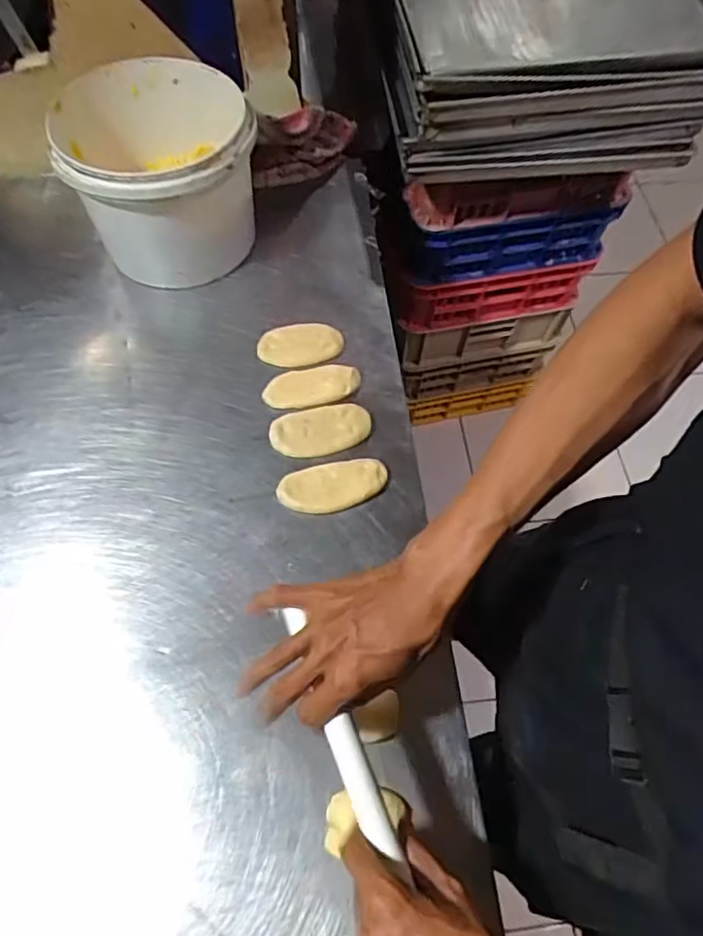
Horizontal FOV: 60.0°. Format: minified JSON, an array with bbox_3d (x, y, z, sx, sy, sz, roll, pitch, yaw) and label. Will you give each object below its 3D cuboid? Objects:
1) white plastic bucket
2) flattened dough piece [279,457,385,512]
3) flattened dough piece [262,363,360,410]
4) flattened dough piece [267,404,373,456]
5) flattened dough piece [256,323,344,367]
[{"bbox_3d":[-0.219,-0.339,0.729,0.207,0.171,0.200,1,63,-1],"label":"white plastic bucket"},{"bbox_3d":[-0.019,0.018,0.651,0.116,0.013,0.052,-10,64,-7],"label":"flattened dough piece"},{"bbox_3d":[-0.046,-0.096,0.703,0.110,0.016,0.043,-11,64,-7],"label":"flattened dough piece"},{"bbox_3d":[-0.034,-0.043,0.675,0.109,0.019,0.049,-13,64,-8],"label":"flattened dough piece"},{"bbox_3d":[-0.061,-0.149,0.731,0.100,0.018,0.053,-6,64,-5],"label":"flattened dough piece"}]

